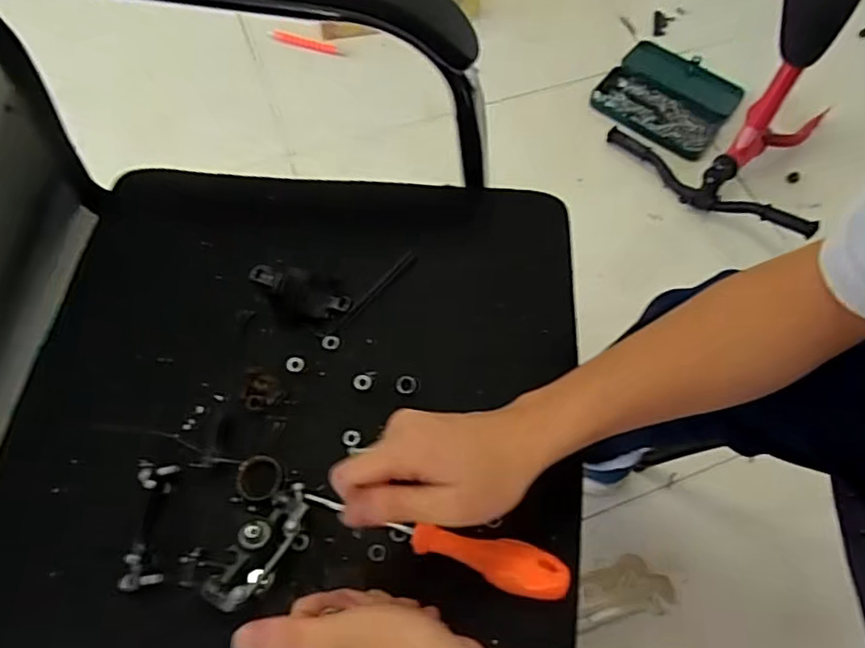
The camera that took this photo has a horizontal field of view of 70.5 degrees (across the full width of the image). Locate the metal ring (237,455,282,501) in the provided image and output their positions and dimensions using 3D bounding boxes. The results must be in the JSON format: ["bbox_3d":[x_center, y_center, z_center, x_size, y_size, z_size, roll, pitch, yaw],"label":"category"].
[{"bbox_3d":[-0.127,0.112,0.449,0.033,0.010,0.033,1,65,-2],"label":"metal ring"}]

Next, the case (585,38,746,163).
[{"bbox_3d":[0.477,-0.465,1.235,0.242,0.029,0.262,35,68,13],"label":"case"}]

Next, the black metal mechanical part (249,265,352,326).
[{"bbox_3d":[-0.113,-0.024,0.506,0.084,0.024,0.038,17,65,5],"label":"black metal mechanical part"}]

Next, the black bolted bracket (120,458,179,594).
[{"bbox_3d":[-0.199,0.139,0.435,0.034,0.023,0.089,-4,65,-5],"label":"black bolted bracket"}]

